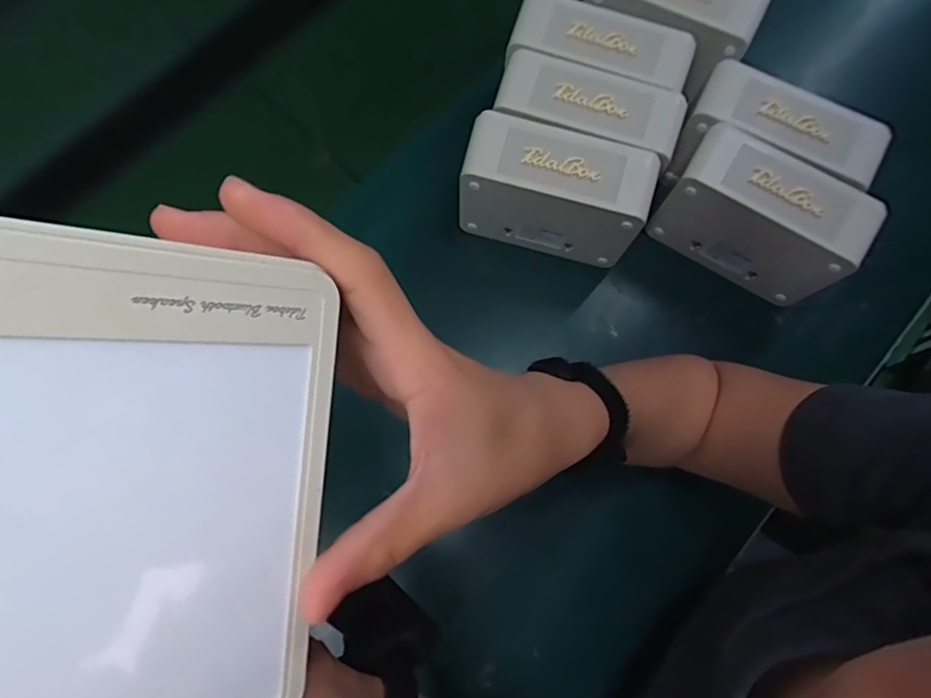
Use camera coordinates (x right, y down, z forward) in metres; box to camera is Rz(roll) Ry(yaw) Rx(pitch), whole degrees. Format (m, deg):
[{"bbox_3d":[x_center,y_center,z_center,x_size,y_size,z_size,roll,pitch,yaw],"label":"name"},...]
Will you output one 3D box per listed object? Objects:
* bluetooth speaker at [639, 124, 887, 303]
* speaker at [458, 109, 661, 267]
[{"bbox_3d":[0.231,-0.102,0.444,0.138,0.105,0.055,32,77,7],"label":"bluetooth speaker"},{"bbox_3d":[0.069,-0.121,0.445,0.136,0.101,0.058,16,76,3],"label":"speaker"}]

